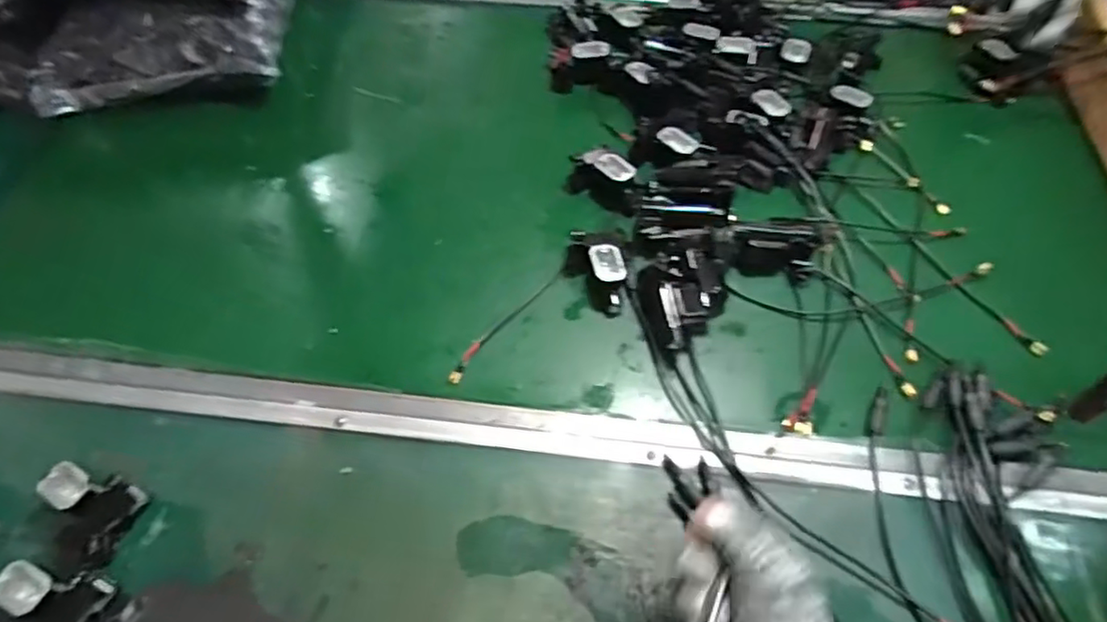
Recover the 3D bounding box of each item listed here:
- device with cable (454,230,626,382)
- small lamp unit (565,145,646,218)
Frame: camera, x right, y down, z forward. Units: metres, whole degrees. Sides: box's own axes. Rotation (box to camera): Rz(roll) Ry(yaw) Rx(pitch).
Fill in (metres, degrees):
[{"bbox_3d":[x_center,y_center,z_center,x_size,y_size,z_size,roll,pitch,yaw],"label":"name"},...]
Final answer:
[{"bbox_3d":[0.001,-0.003,0.575,0.075,0.037,0.207,35,64,22],"label":"device with cable"},{"bbox_3d":[0.063,-0.139,0.667,0.089,0.040,0.051,31,63,20],"label":"small lamp unit"}]

